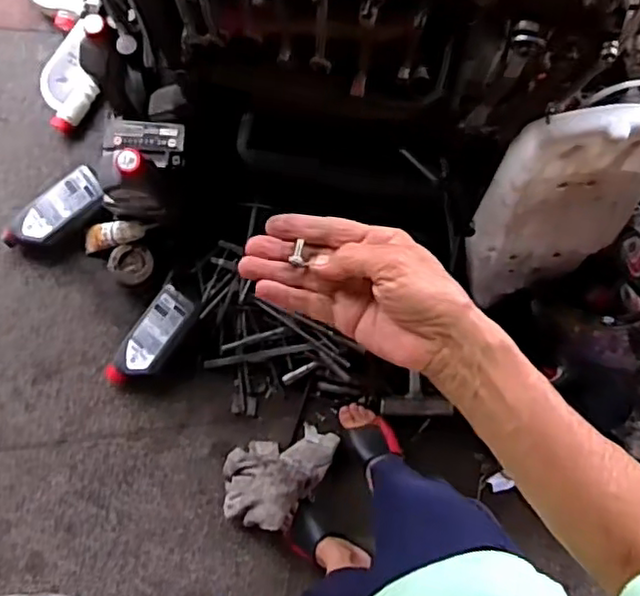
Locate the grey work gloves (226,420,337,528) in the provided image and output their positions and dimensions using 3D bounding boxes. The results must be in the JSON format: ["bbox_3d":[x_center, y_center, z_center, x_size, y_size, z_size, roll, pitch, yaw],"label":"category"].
[{"bbox_3d":[-0.089,0.344,1.270,0.189,0.109,0.225,26,85,2],"label":"grey work gloves"}]

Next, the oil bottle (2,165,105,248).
[{"bbox_3d":[-0.555,-0.176,1.357,0.231,0.077,0.102,-36,86,-4],"label":"oil bottle"}]

